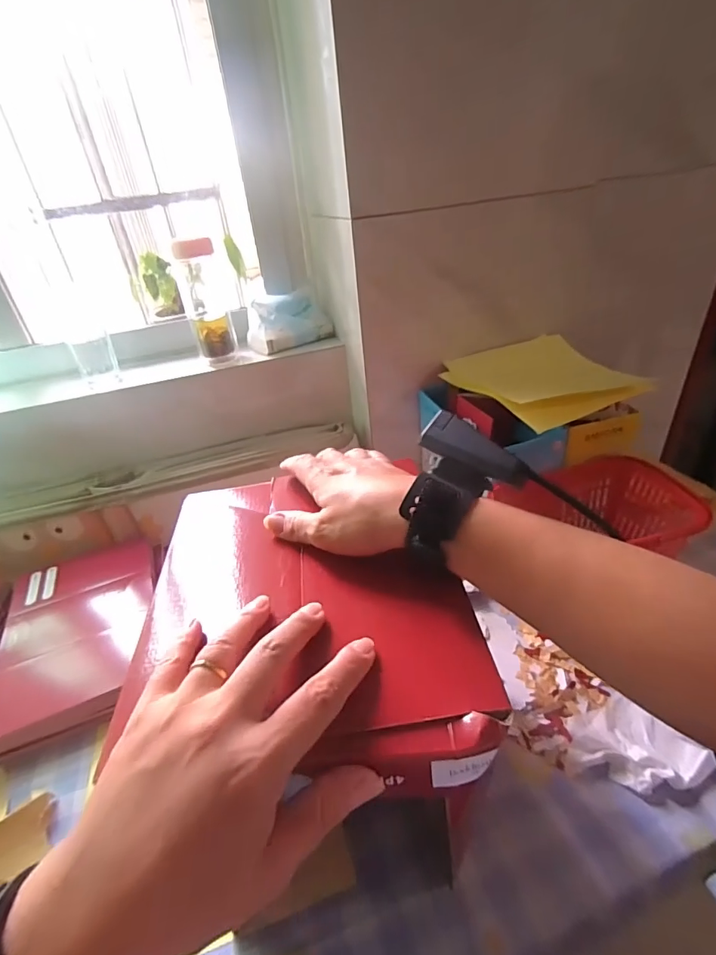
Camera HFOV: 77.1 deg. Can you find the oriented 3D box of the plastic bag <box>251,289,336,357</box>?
[{"bbox_3d":[-0.119,-0.274,0.771,0.145,0.074,0.098,-22,37,-22],"label":"plastic bag"}]

